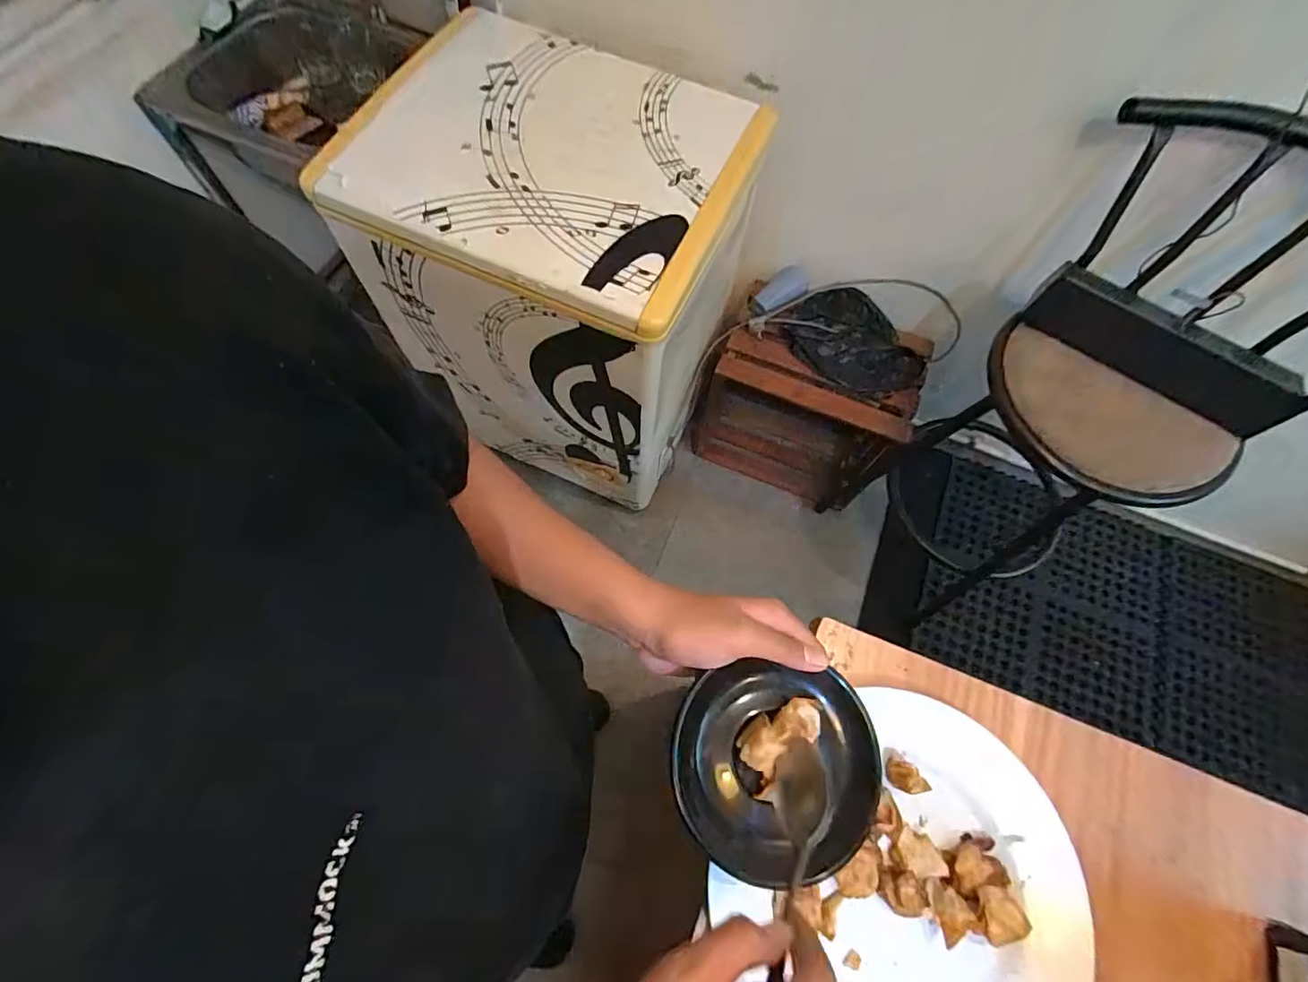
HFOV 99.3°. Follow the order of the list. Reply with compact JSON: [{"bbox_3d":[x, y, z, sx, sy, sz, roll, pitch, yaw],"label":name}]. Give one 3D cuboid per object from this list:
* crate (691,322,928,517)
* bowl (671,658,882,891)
[{"bbox_3d":[0.375,-0.214,1.448,0.529,0.423,0.282,19,69,4],"label":"crate"},{"bbox_3d":[0.081,0.180,0.361,0.135,0.030,0.122,4,67,1],"label":"bowl"}]

